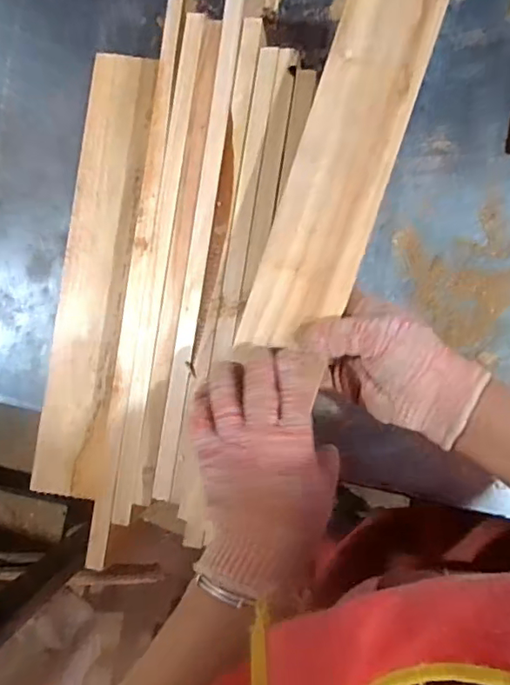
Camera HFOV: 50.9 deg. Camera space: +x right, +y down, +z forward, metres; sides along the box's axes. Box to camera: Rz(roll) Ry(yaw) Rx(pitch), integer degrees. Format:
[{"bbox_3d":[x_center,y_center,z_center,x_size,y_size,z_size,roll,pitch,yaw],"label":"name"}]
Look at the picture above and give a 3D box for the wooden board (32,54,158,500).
[{"bbox_3d":[-0.180,-0.072,0.599,0.081,0.030,0.479,8,89,6],"label":"wooden board"}]

